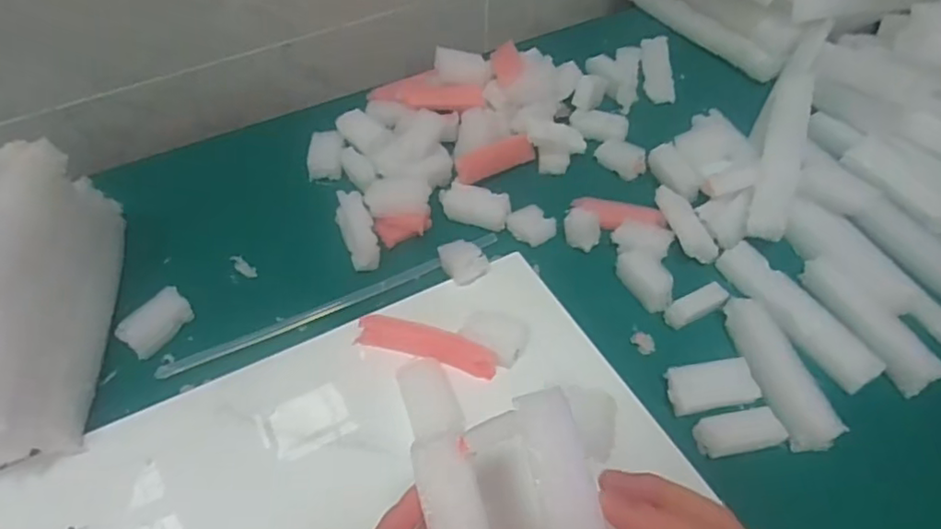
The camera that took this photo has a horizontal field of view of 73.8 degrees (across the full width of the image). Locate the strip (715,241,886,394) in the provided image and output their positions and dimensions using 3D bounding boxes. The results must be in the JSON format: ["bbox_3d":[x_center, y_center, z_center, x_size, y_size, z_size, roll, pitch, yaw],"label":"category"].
[{"bbox_3d":[0.235,0.032,0.455,0.029,0.016,0.131,-23,53,-19],"label":"strip"}]

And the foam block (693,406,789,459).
[{"bbox_3d":[0.169,0.105,0.395,0.052,0.011,0.025,-8,50,-7],"label":"foam block"}]

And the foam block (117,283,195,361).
[{"bbox_3d":[-0.225,0.041,0.450,0.027,0.018,0.050,26,54,20],"label":"foam block"}]

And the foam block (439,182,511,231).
[{"bbox_3d":[0.003,-0.050,0.526,0.059,0.015,0.031,19,52,15],"label":"foam block"}]

